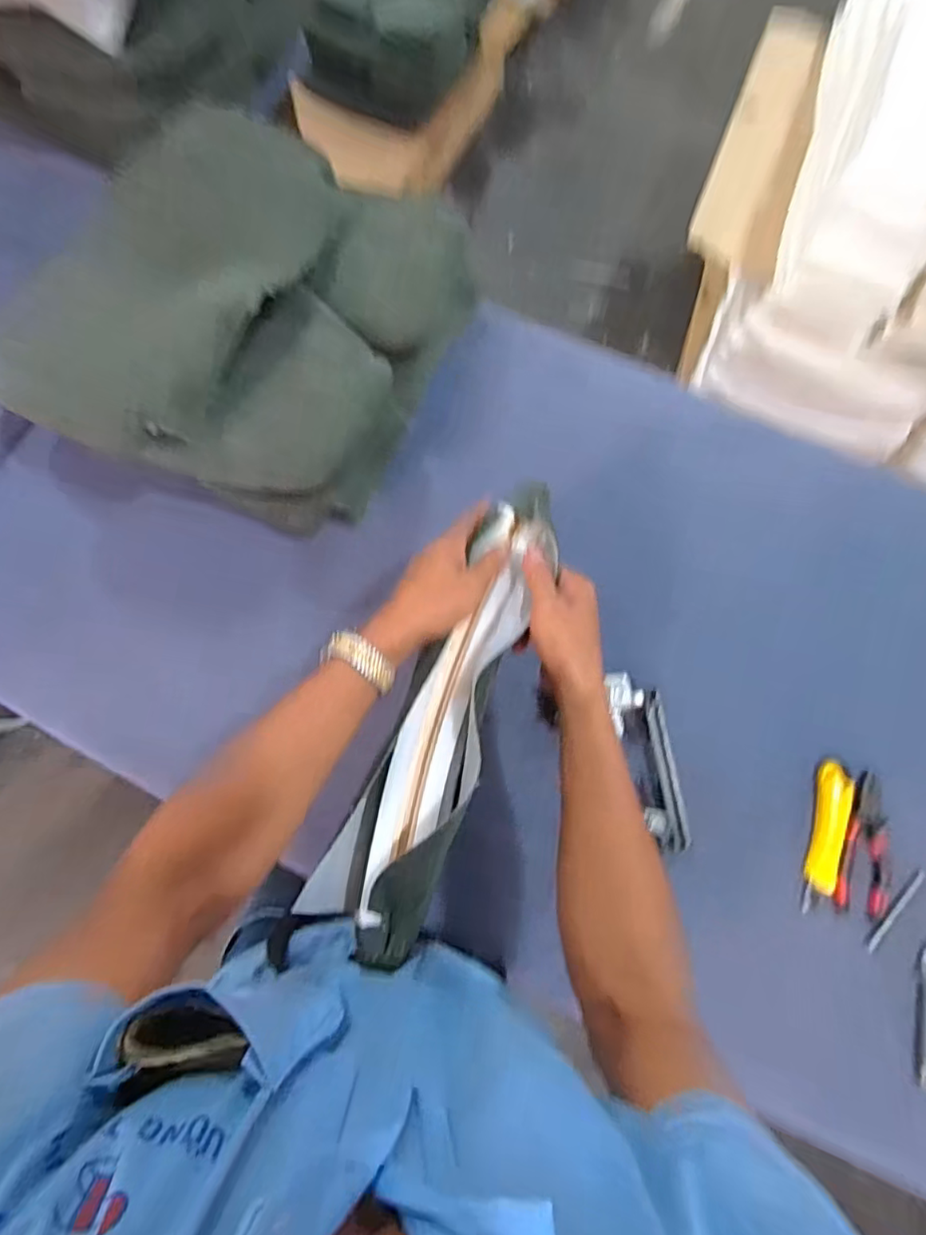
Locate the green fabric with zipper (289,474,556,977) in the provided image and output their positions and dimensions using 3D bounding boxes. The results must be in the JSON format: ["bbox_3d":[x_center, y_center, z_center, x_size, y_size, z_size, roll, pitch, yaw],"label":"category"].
[{"bbox_3d":[-0.011,0.070,0.486,0.086,0.038,0.391,21,78,4],"label":"green fabric with zipper"}]

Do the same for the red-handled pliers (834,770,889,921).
[{"bbox_3d":[0.439,0.243,0.637,0.053,0.011,0.146,17,75,3],"label":"red-handled pliers"}]

